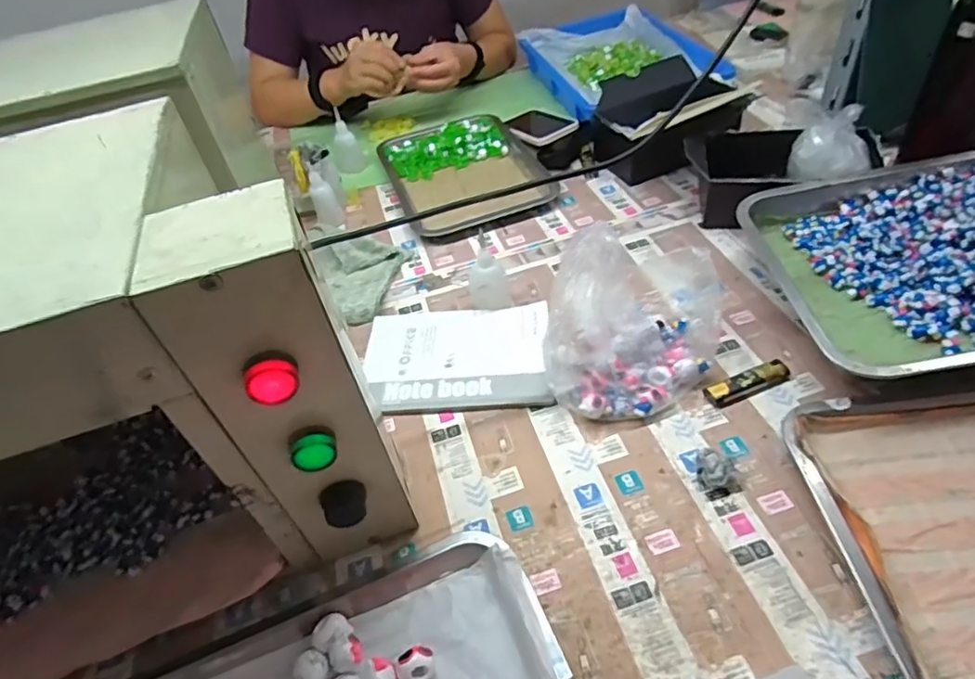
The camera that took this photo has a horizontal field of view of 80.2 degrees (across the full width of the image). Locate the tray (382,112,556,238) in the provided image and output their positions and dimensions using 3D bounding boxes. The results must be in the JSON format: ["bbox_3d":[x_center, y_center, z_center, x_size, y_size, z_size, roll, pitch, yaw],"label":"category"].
[{"bbox_3d":[-0.040,-0.264,0.877,0.212,0.024,0.286,-19,45,-9],"label":"tray"}]

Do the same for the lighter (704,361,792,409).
[{"bbox_3d":[0.240,0.041,0.531,0.080,0.015,0.021,-19,45,-9],"label":"lighter"}]

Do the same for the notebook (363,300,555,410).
[{"bbox_3d":[-0.033,0.017,0.611,0.192,0.012,0.139,-5,42,6],"label":"notebook"}]

